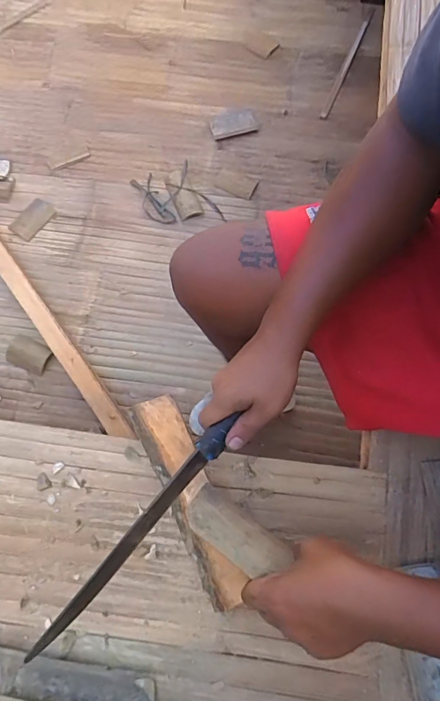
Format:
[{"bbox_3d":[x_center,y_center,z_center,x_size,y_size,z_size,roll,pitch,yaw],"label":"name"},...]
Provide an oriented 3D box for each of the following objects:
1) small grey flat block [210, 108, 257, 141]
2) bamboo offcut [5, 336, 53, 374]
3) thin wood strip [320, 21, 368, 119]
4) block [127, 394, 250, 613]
[{"bbox_3d":[0.038,-0.654,1.226,0.130,0.006,0.083,-16,73,-5],"label":"small grey flat block"},{"bbox_3d":[-0.473,0.008,1.049,0.107,0.021,0.074,21,73,6],"label":"bamboo offcut"},{"bbox_3d":[0.385,-0.867,1.295,0.018,0.017,0.405,23,73,7],"label":"thin wood strip"},{"bbox_3d":[-0.033,0.171,0.492,0.057,0.053,0.249,-25,74,-8],"label":"block"}]

